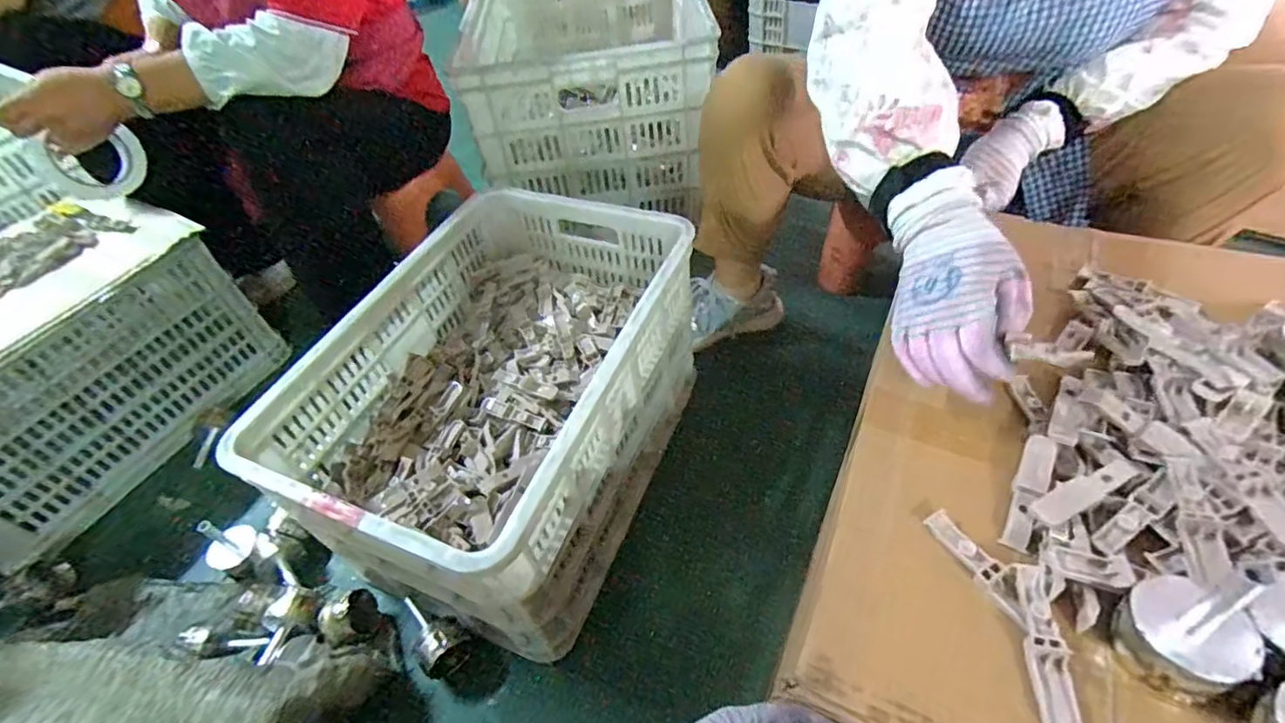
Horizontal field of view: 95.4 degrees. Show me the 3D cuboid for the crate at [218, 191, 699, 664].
[{"bbox_3d":[-0.172,0.037,0.801,0.362,0.269,0.538,14,51,19],"label":"crate"}]

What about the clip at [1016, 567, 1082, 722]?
[{"bbox_3d":[0.260,0.182,0.376,0.026,0.016,0.097,8,49,15],"label":"clip"}]

